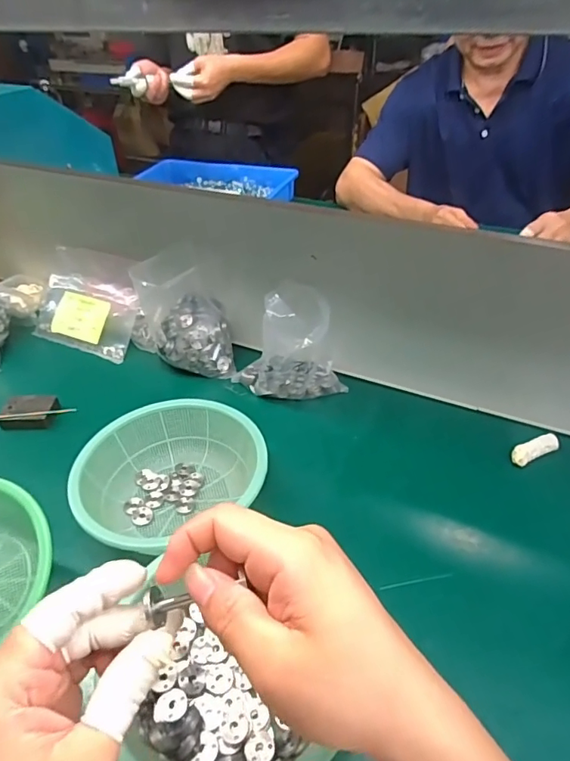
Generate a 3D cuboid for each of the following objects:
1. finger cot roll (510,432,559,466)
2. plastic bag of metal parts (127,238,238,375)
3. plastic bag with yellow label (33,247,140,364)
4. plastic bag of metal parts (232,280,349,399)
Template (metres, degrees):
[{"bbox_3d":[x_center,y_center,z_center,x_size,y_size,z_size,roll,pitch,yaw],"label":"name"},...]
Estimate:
[{"bbox_3d":[0.280,0.078,0.558,0.059,0.012,0.022,-19,42,-18],"label":"finger cot roll"},{"bbox_3d":[-0.147,-0.097,0.706,0.119,0.078,0.219,-22,70,-21],"label":"plastic bag of metal parts"},{"bbox_3d":[-0.305,-0.123,0.767,0.183,0.025,0.152,17,88,20],"label":"plastic bag with yellow label"},{"bbox_3d":[0.002,-0.046,0.624,0.145,0.142,0.054,8,41,12],"label":"plastic bag of metal parts"}]

